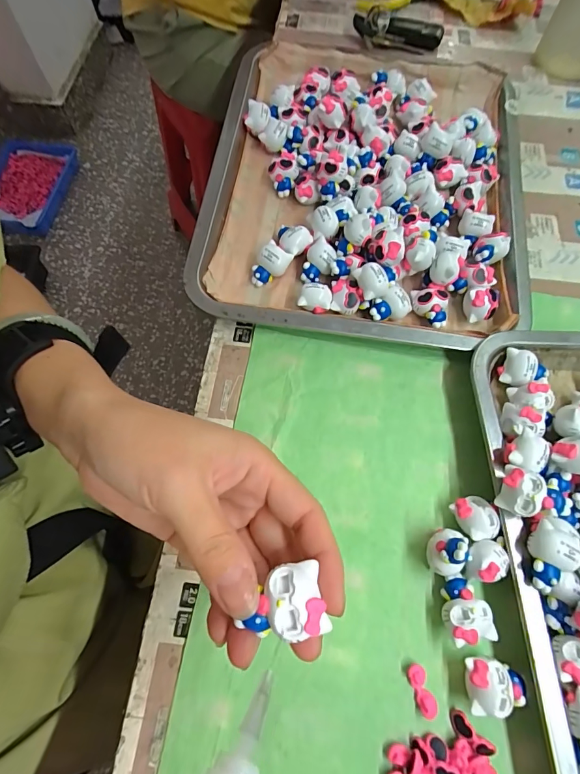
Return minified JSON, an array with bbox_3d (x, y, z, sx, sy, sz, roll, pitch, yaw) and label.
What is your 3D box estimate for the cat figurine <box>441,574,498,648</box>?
[{"bbox_3d":[0.097,0.124,0.220,0.024,0.020,0.032,-12,67,-6],"label":"cat figurine"}]

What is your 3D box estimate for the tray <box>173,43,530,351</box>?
[{"bbox_3d":[0.062,-0.183,0.342,0.268,0.041,0.317,3,66,0],"label":"tray"}]

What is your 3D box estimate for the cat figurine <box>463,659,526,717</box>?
[{"bbox_3d":[0.107,0.156,0.206,0.031,0.020,0.024,3,66,0],"label":"cat figurine"}]

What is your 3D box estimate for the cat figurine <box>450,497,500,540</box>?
[{"bbox_3d":[0.111,0.080,0.240,0.020,0.020,0.024,-15,68,-8],"label":"cat figurine"}]

